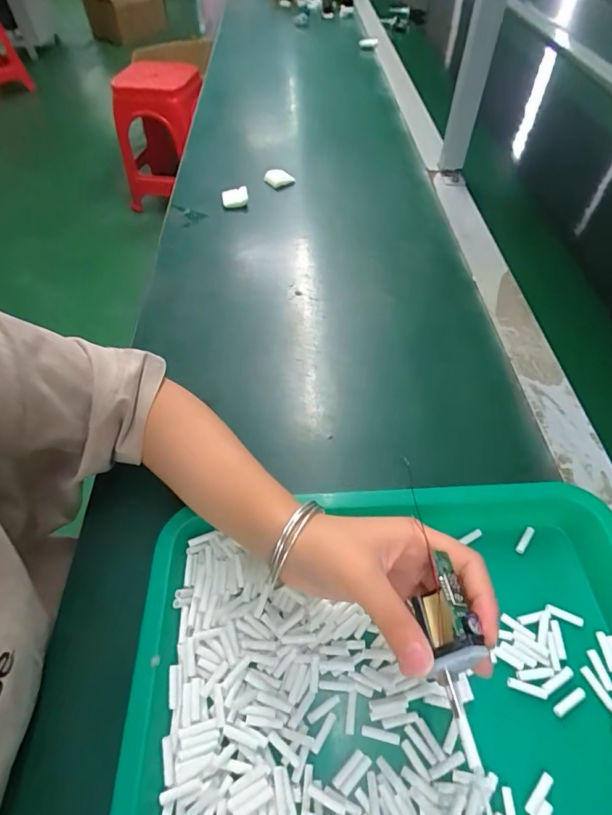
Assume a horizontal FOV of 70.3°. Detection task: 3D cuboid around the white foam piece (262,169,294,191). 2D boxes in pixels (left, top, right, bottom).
[{"bbox_3d":[-0.040,-0.345,0.660,0.045,0.022,0.025,-9,54,-5],"label":"white foam piece"}]

